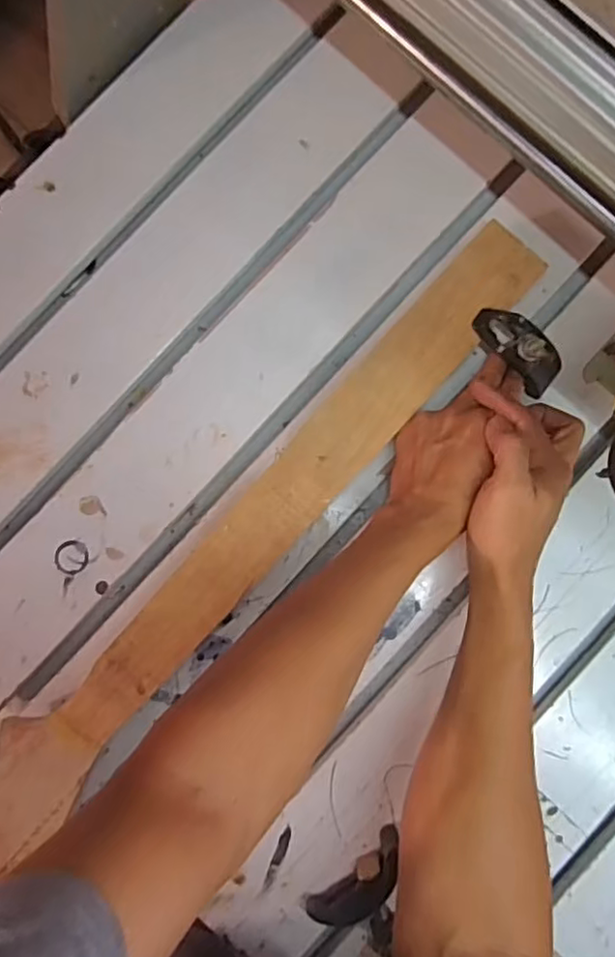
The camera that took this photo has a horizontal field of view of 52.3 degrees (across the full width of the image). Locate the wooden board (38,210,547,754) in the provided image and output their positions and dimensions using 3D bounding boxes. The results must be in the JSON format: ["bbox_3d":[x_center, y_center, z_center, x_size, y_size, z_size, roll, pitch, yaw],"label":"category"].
[{"bbox_3d":[-0.001,0.005,0.496,0.058,0.032,0.499,43,88,3],"label":"wooden board"}]

